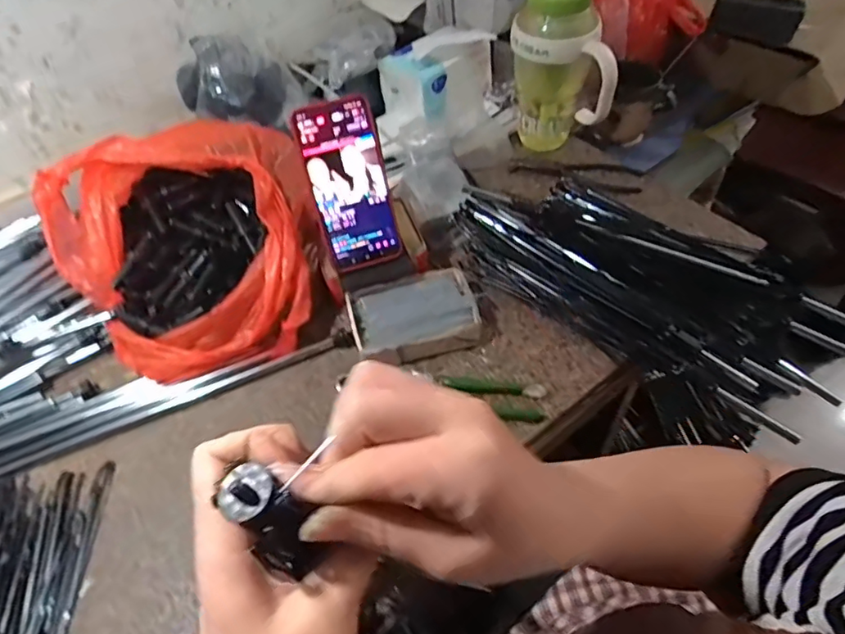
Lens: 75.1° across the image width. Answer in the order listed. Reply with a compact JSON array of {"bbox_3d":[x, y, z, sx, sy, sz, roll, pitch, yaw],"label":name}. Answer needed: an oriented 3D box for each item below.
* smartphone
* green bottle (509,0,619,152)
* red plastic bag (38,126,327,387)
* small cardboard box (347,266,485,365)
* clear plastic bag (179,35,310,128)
[{"bbox_3d":[-0.072,-0.130,0.555,0.078,0.164,0.009,-18,22,-8],"label":"smartphone"},{"bbox_3d":[0.173,-0.310,0.685,0.094,0.257,0.112,-16,52,-7],"label":"green bottle"},{"bbox_3d":[-0.247,-0.076,0.595,0.261,0.150,0.257,-21,53,-11],"label":"red plastic bag"},{"bbox_3d":[-0.008,0.000,0.587,0.130,0.040,0.095,-18,52,-8],"label":"small cardboard box"},{"bbox_3d":[-0.244,-0.310,0.721,0.157,0.096,0.079,0,52,6],"label":"clear plastic bag"}]

